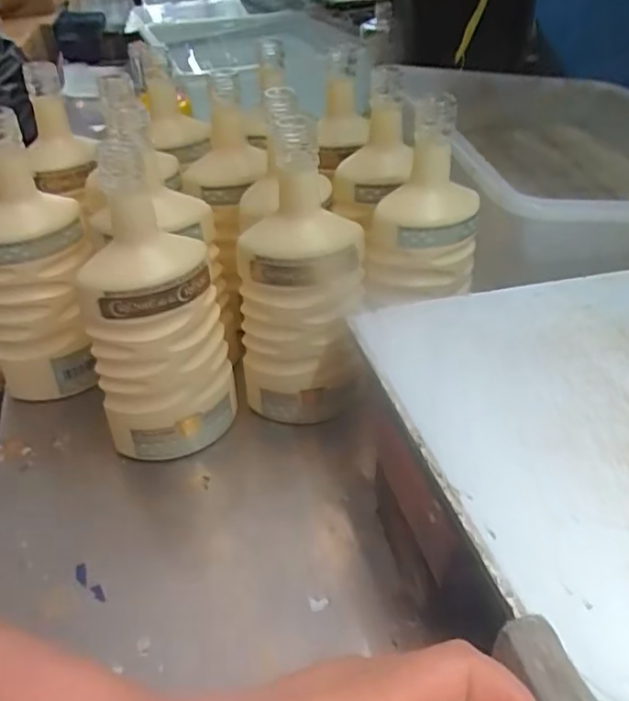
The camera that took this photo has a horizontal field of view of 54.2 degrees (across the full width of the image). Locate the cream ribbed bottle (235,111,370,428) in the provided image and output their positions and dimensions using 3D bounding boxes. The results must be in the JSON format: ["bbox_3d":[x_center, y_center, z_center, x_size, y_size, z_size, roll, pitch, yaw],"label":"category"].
[{"bbox_3d":[-0.012,-0.058,0.535,0.103,0.246,0.107,2,37,5],"label":"cream ribbed bottle"}]

